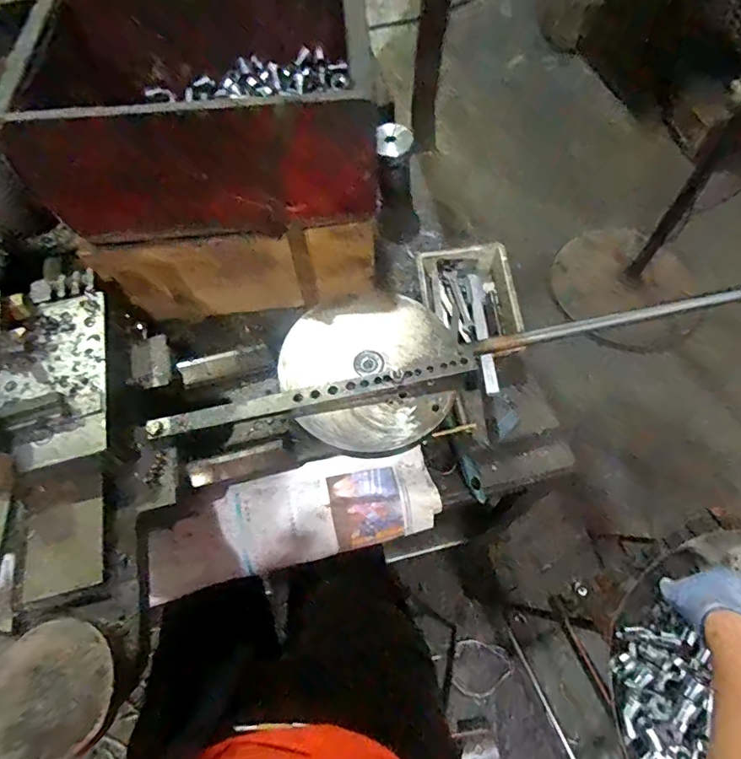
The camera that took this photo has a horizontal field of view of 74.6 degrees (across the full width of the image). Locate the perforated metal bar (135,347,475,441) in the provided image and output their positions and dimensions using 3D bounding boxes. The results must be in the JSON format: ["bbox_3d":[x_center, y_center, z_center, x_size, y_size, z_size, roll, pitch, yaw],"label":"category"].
[{"bbox_3d":[-0.055,0.016,0.486,0.325,0.015,0.027,-13,64,-4],"label":"perforated metal bar"}]

